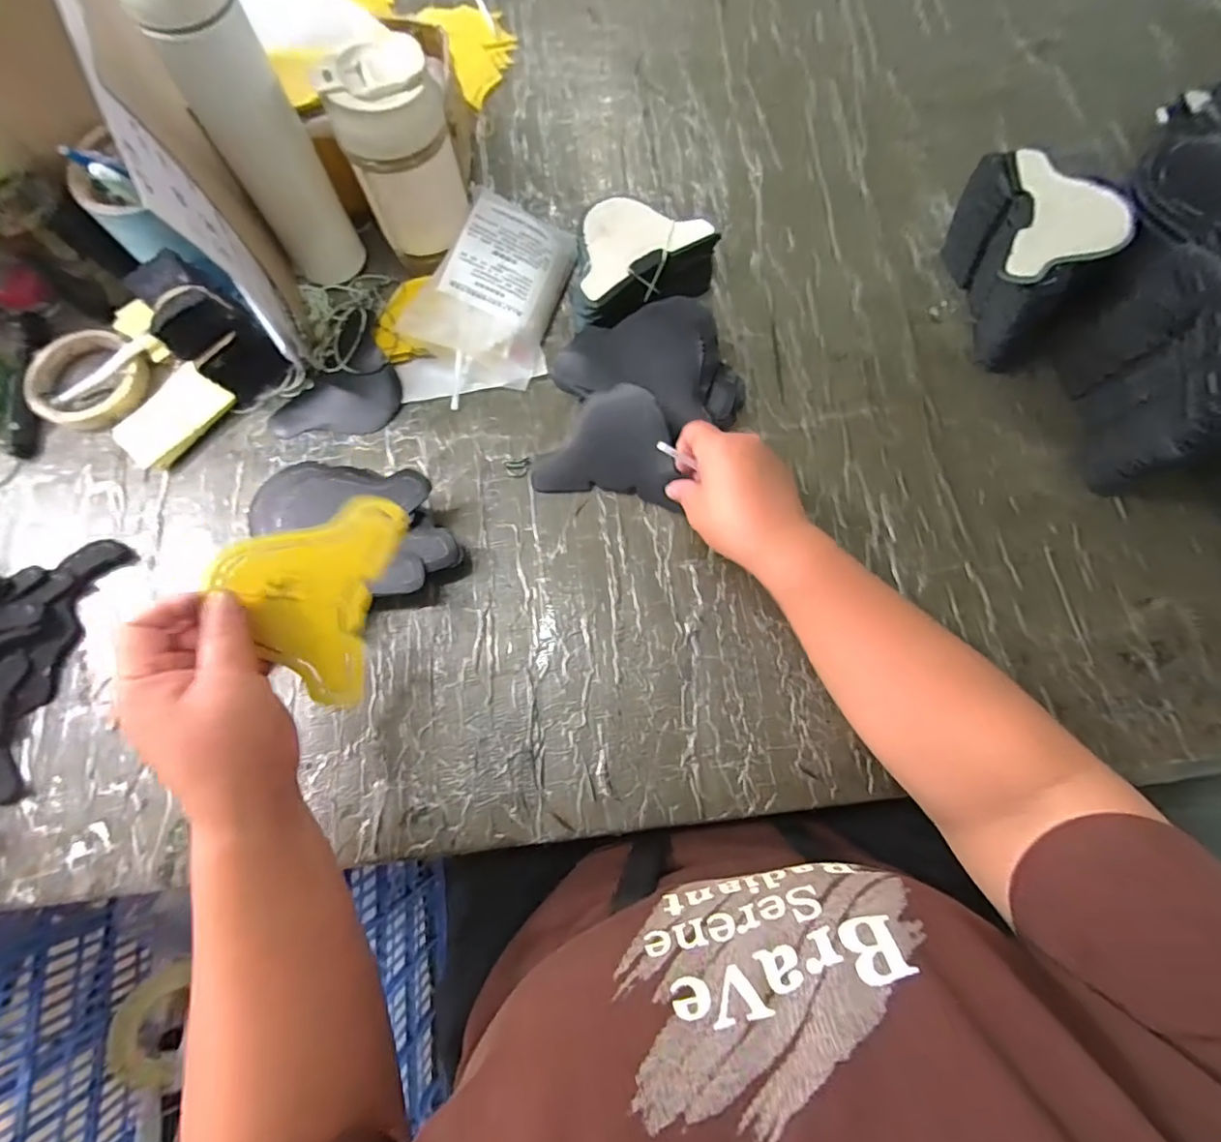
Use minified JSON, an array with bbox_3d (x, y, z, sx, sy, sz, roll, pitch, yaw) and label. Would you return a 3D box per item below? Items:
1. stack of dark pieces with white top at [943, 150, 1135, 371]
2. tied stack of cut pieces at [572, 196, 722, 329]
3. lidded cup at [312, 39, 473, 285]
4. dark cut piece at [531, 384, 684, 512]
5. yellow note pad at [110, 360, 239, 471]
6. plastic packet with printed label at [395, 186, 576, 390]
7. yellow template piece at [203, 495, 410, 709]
[{"bbox_3d":[0.332,-0.256,0.454,0.121,0.093,0.112,35,77,10],"label":"stack of dark pieces with white top"},{"bbox_3d":[0.019,-0.281,0.488,0.141,0.046,0.093,-27,75,-7],"label":"tied stack of cut pieces"},{"bbox_3d":[-0.165,-0.323,0.441,0.073,0.142,0.075,0,73,1],"label":"lidded cup"},{"bbox_3d":[-0.002,-0.103,0.439,0.118,0.009,0.088,10,108,11],"label":"dark cut piece"},{"bbox_3d":[-0.382,-0.135,0.472,0.057,0.019,0.093,42,78,12],"label":"yellow note pad"},{"bbox_3d":[-0.101,-0.249,0.484,0.111,0.054,0.172,22,75,7],"label":"plastic packet with printed label"},{"bbox_3d":[-0.182,0.016,0.321,0.088,0.007,0.134,13,103,-28],"label":"yellow template piece"}]

